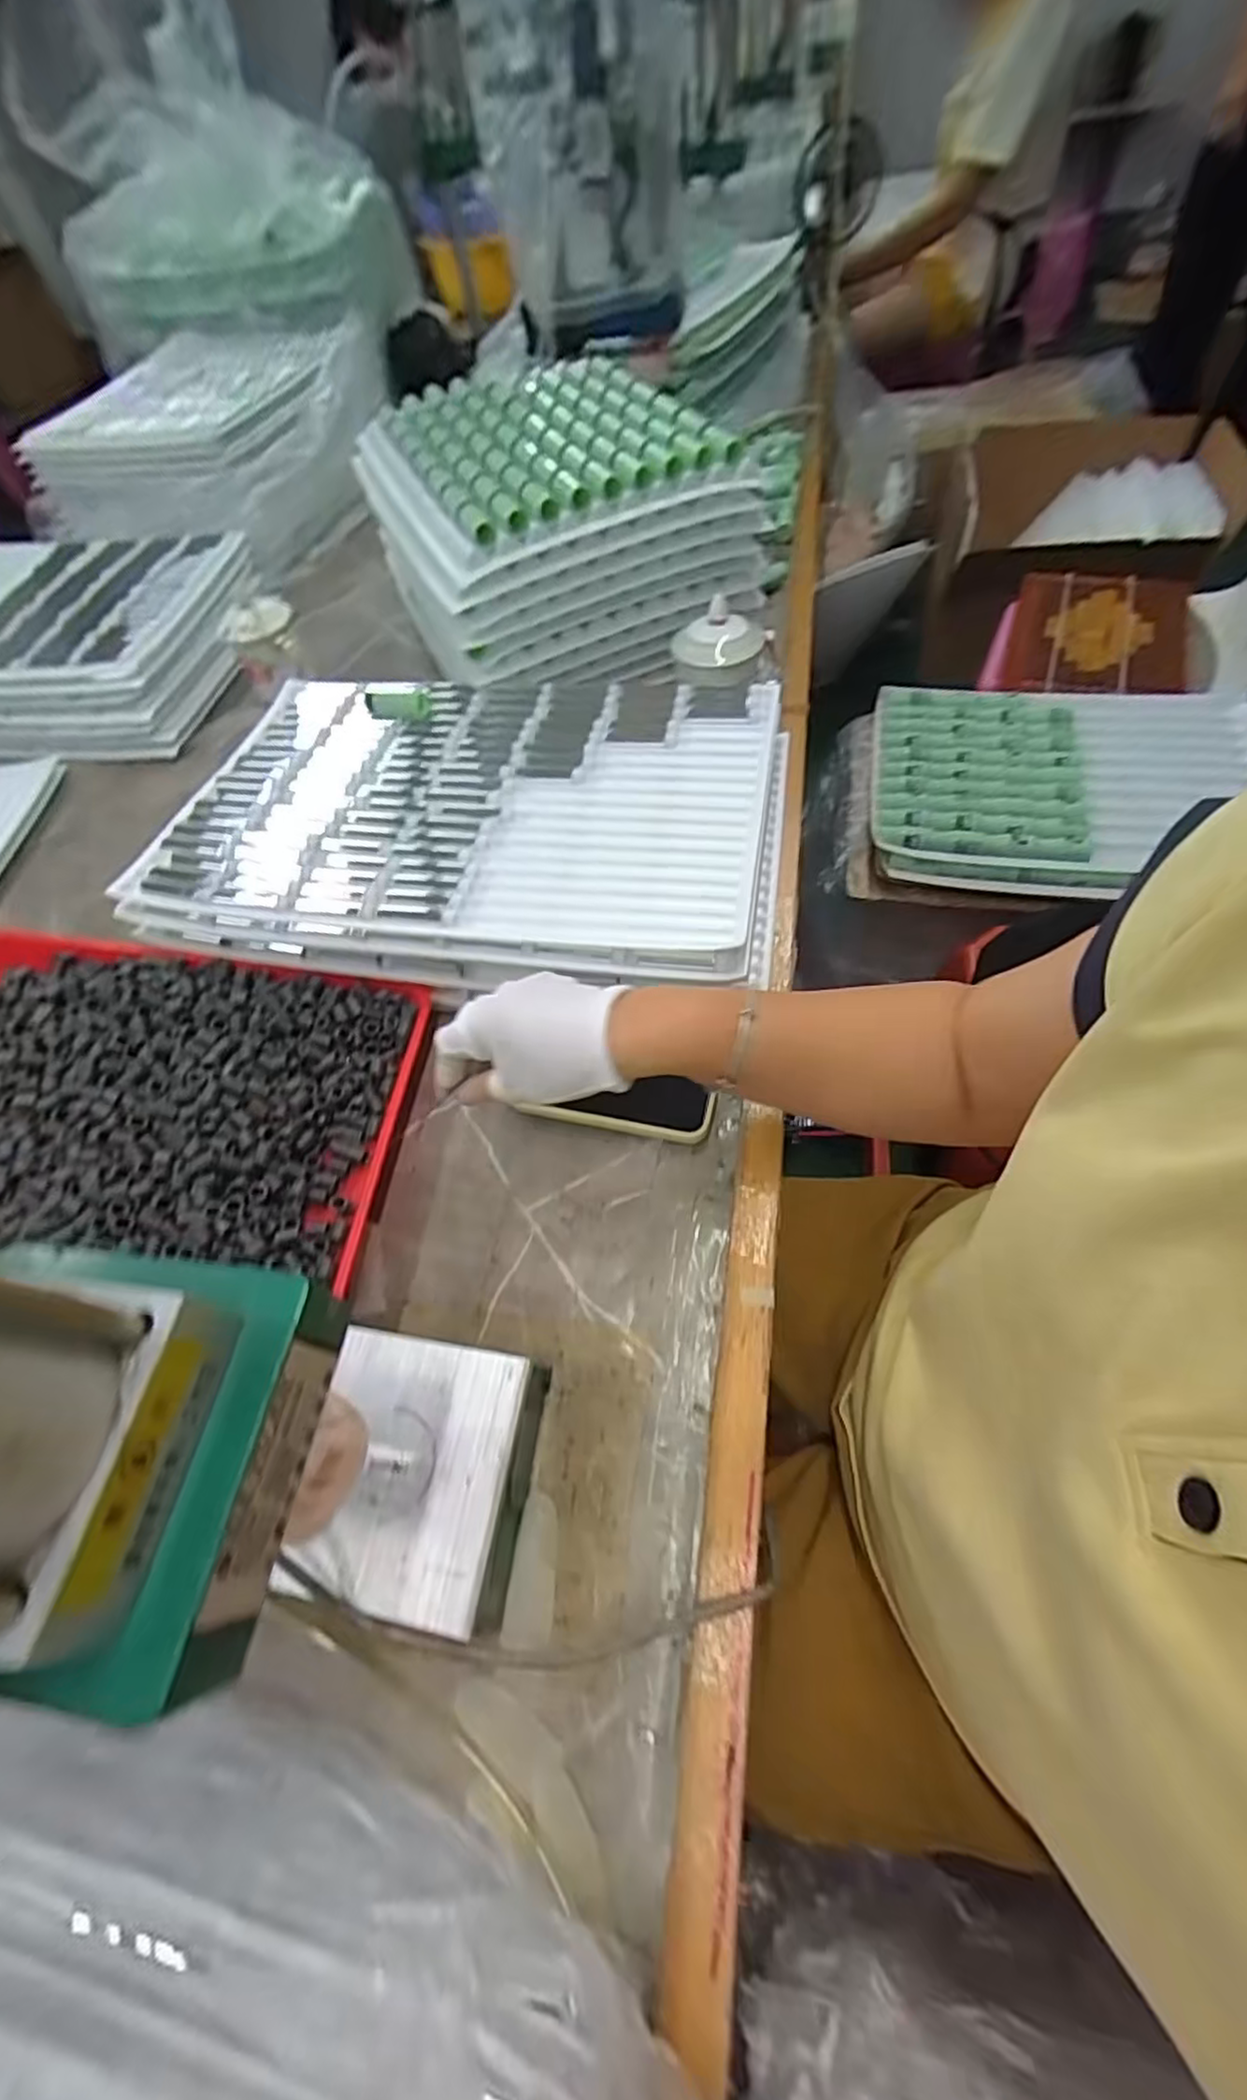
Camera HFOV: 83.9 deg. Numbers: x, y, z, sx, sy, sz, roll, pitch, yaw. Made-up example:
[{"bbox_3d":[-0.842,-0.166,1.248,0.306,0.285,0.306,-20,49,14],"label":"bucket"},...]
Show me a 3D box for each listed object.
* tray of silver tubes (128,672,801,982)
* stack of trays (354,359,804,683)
[{"bbox_3d":[-0.123,-0.204,0.598,0.508,0.059,0.329,6,56,9],"label":"tray of silver tubes"},{"bbox_3d":[-0.083,-0.566,0.737,0.316,0.163,0.378,-23,53,-9],"label":"stack of trays"}]

